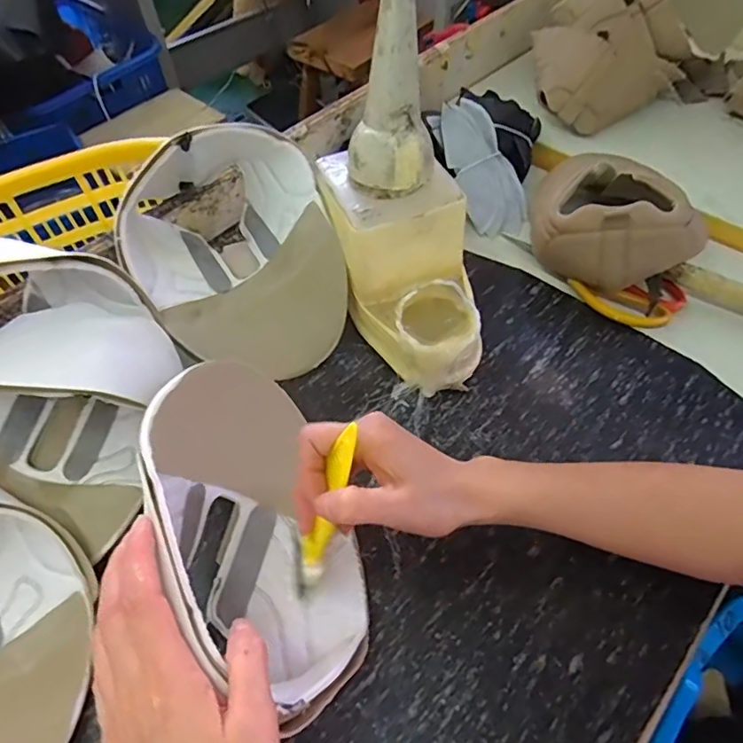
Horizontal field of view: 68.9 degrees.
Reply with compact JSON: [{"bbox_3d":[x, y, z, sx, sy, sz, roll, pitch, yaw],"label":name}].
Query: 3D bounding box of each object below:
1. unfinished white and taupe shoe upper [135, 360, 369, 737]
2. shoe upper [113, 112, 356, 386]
[{"bbox_3d":[-0.066,0.102,0.333,0.096,0.119,0.196,-24,56,-15],"label":"unfinished white and taupe shoe upper"},{"bbox_3d":[-0.121,-0.110,0.483,0.169,0.140,0.200,-23,56,-15],"label":"shoe upper"}]

